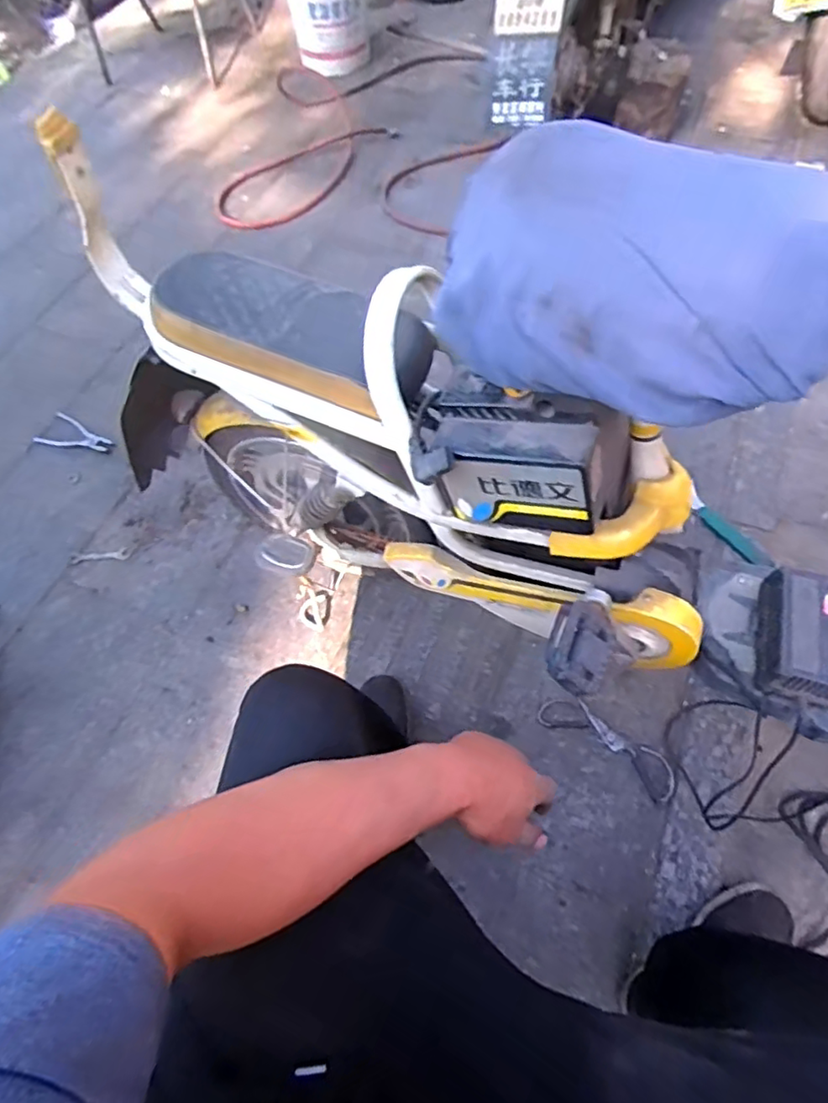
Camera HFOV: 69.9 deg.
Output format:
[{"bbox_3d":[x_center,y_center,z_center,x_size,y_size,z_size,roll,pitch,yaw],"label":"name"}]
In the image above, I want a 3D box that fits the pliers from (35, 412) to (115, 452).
[{"bbox_3d":[-0.770,-0.267,1.364,0.180,0.015,0.087,15,62,12],"label":"pliers"}]

